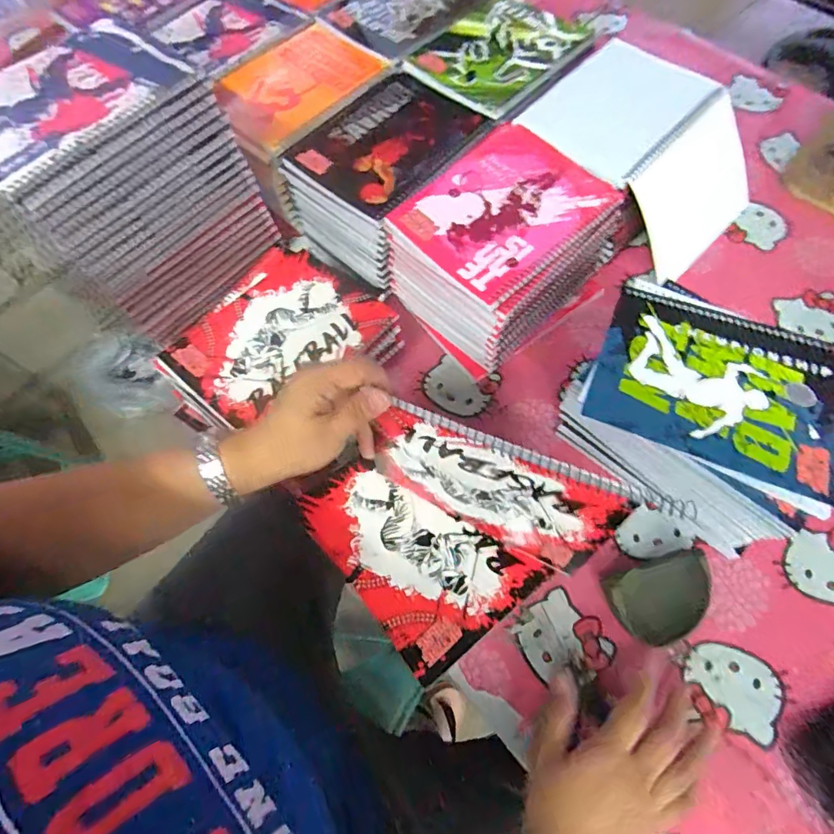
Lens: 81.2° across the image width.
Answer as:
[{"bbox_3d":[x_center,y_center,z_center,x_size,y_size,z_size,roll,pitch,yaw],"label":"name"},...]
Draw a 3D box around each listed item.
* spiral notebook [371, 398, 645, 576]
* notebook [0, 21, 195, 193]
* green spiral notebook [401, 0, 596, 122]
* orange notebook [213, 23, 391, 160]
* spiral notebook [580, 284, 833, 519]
[{"bbox_3d":[0.053,0.056,0.382,0.186,0.151,0.011,24,60,14],"label":"spiral notebook"},{"bbox_3d":[-0.318,-0.288,0.434,0.140,0.010,0.191,42,75,19],"label":"notebook"},{"bbox_3d":[0.106,-0.452,0.600,0.162,0.013,0.198,40,74,18],"label":"green spiral notebook"},{"bbox_3d":[-0.149,-0.407,0.597,0.152,0.016,0.197,41,75,19],"label":"orange notebook"},{"bbox_3d":[0.254,-0.026,0.407,0.196,0.012,0.148,25,70,13],"label":"spiral notebook"}]

